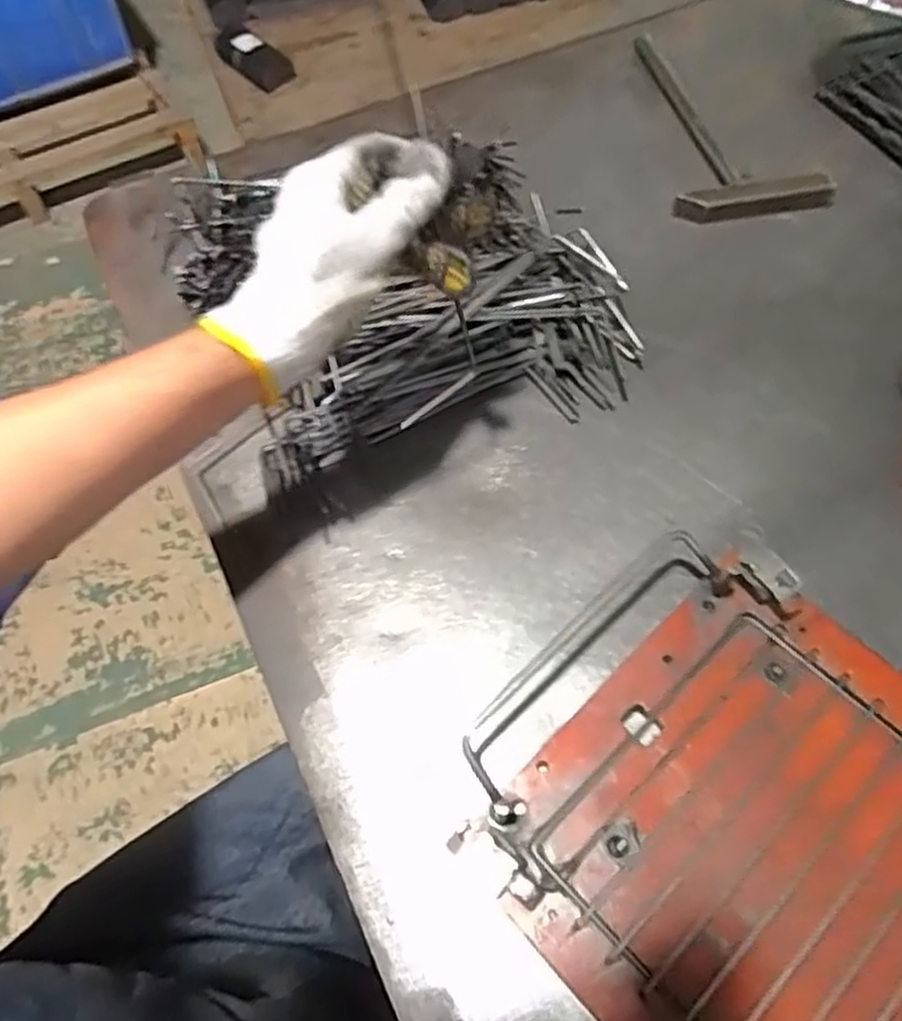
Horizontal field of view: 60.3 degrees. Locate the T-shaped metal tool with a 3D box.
[{"bbox_3d":[0.233,-0.346,0.681,0.123,0.022,0.247,-6,60,0],"label":"T-shaped metal tool"}]

